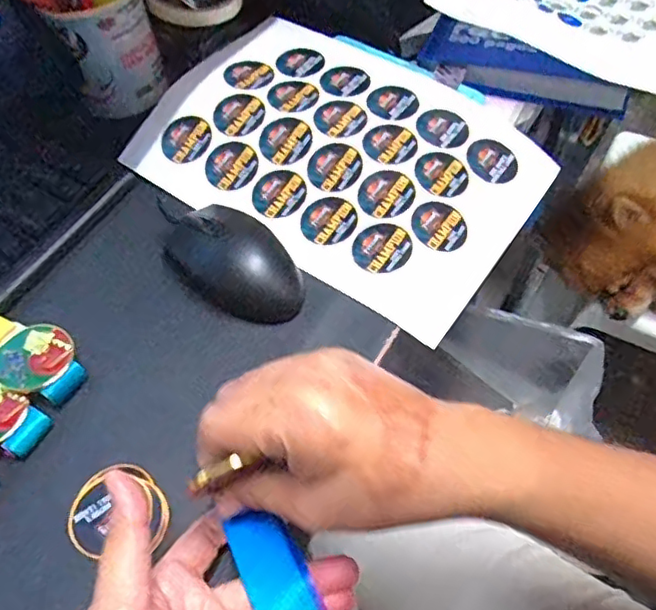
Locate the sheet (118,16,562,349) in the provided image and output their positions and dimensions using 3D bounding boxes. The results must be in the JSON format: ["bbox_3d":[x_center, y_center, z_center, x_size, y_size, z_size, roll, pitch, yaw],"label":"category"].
[{"bbox_3d":[0.009,-0.123,0.480,0.301,0.022,0.209,32,68,19],"label":"sheet"}]

